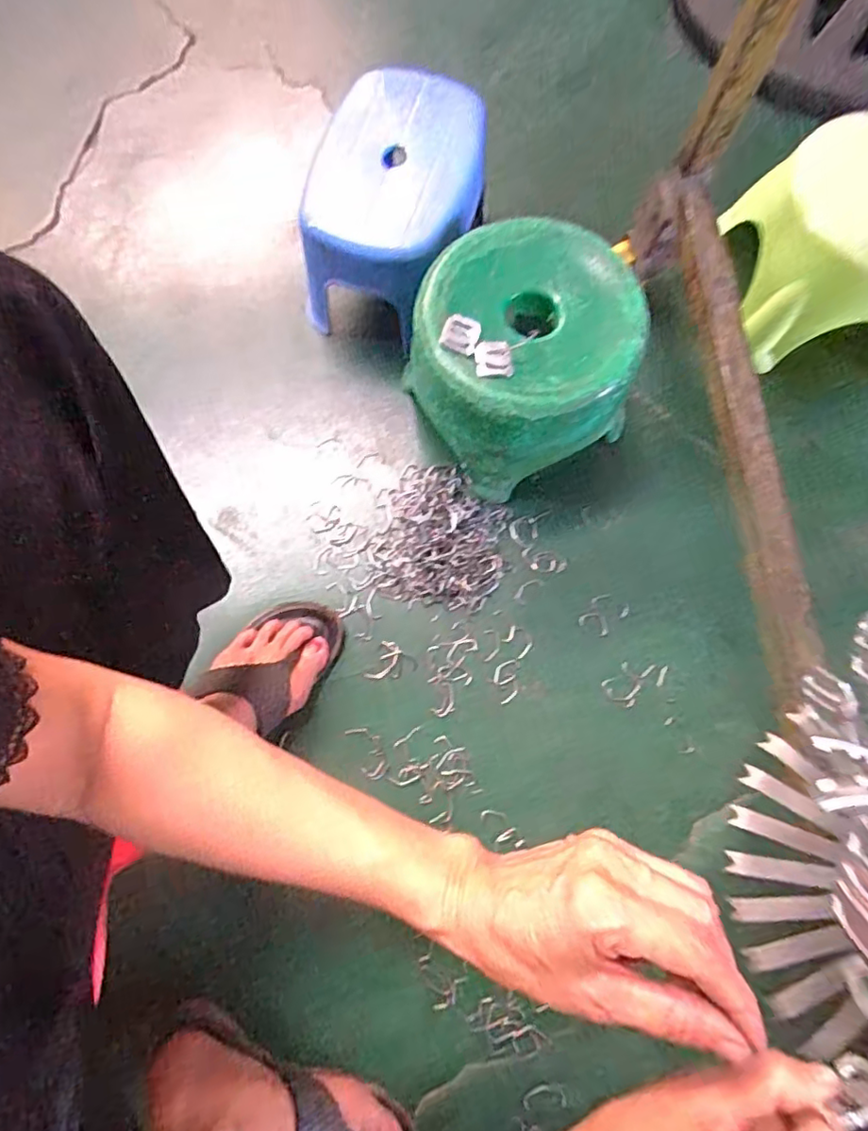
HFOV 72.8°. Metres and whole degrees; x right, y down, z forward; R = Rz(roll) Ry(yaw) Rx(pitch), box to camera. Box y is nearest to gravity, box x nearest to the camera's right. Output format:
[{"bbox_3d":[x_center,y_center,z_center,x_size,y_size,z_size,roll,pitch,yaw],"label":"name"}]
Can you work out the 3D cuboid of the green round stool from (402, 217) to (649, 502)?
[{"bbox_3d":[0.085,-0.200,0.608,0.205,0.165,0.220,0,75,-1],"label":"green round stool"}]

